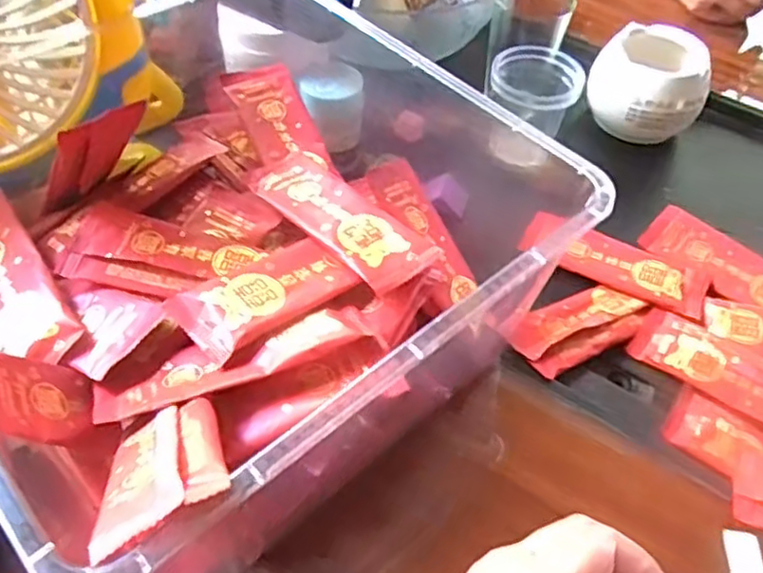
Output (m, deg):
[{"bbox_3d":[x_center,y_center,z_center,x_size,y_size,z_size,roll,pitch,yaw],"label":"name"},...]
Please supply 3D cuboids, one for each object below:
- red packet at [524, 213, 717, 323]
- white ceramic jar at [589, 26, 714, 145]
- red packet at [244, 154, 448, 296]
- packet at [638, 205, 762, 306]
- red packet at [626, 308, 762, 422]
[{"bbox_3d":[0.177,-0.021,0.507,0.135,0.004,0.052,24,53,14],"label":"red packet"},{"bbox_3d":[0.236,-0.178,0.606,0.091,0.079,0.082,2,51,-3],"label":"white ceramic jar"},{"bbox_3d":[-0.027,-0.044,0.403,0.048,0.014,0.133,-32,60,-27],"label":"red packet"},{"bbox_3d":[0.266,-0.013,0.506,0.136,0.006,0.052,37,57,23],"label":"packet"},{"bbox_3d":[0.238,0.060,0.447,0.136,0.010,0.048,31,66,25],"label":"red packet"}]

